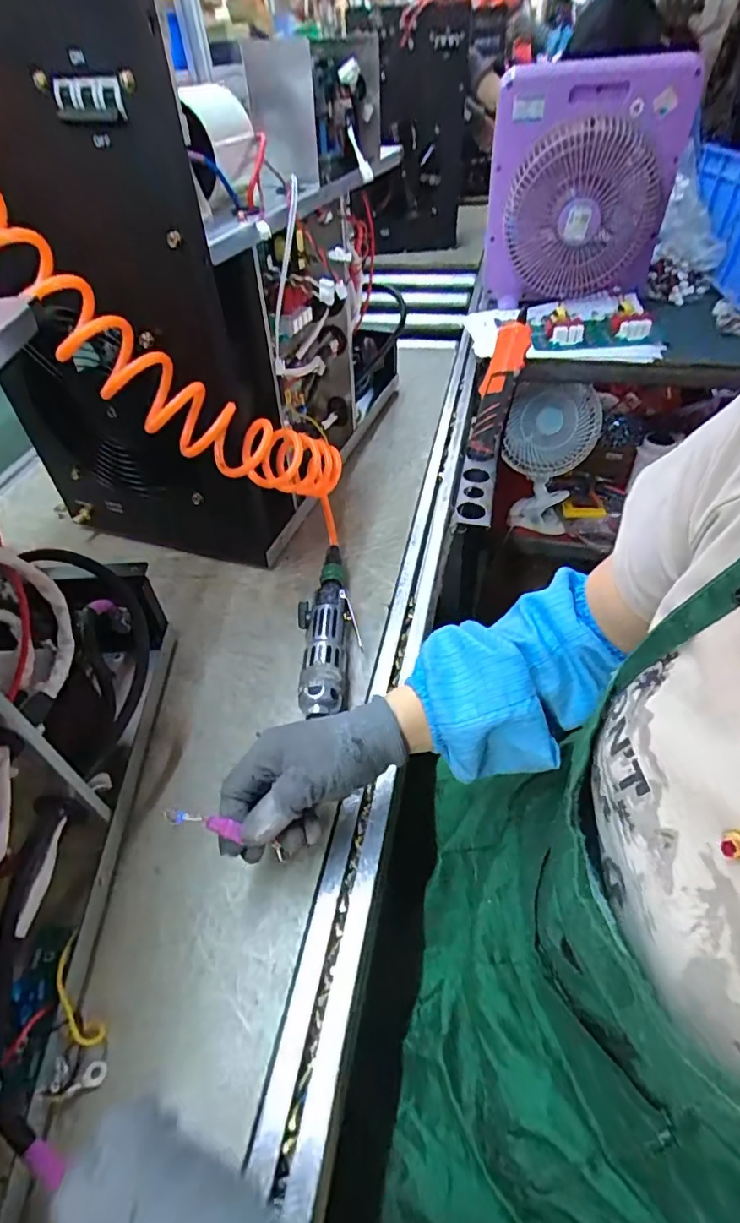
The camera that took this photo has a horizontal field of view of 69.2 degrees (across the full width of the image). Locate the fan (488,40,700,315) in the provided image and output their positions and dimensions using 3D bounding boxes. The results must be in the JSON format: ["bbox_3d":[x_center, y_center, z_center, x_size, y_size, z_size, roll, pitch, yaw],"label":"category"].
[{"bbox_3d":[0.387,-0.776,0.994,0.325,0.327,0.135,8,49,11],"label":"fan"}]

